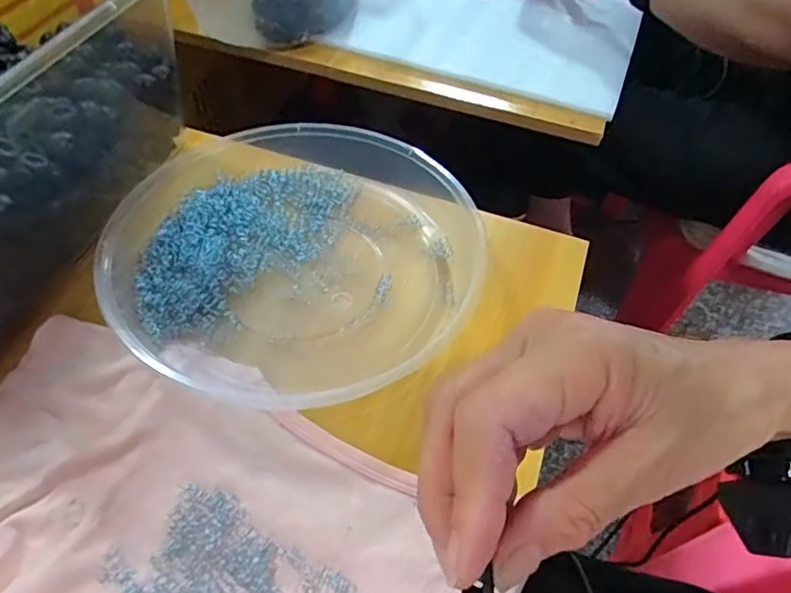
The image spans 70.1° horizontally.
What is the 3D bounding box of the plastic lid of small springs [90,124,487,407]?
[{"bbox_3d":[-0.062,-0.034,0.370,0.225,0.034,0.211,14,54,8],"label":"plastic lid of small springs"}]

